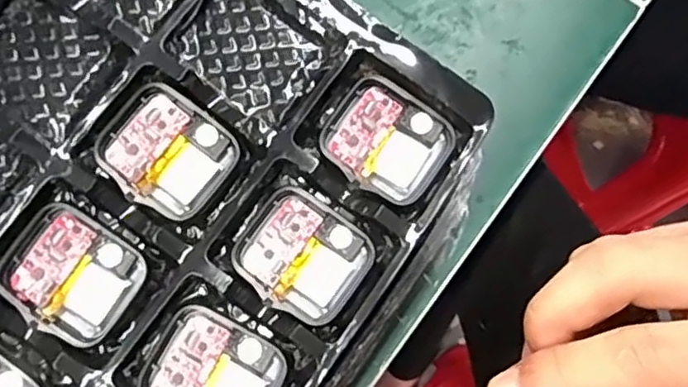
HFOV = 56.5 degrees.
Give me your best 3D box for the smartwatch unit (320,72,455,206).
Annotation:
[{"bbox_3d":[0.016,-0.019,0.231,0.042,0.010,0.036,37,78,6],"label":"smartwatch unit"}]

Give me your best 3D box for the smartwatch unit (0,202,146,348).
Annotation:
[{"bbox_3d":[-0.093,0.026,0.215,0.043,0.010,0.036,32,78,5],"label":"smartwatch unit"}]

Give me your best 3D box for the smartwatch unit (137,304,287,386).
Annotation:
[{"bbox_3d":[-0.044,0.061,0.213,0.041,0.009,0.037,27,77,4],"label":"smartwatch unit"}]

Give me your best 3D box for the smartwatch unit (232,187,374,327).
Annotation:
[{"bbox_3d":[-0.014,0.022,0.222,0.043,0.007,0.037,35,78,6],"label":"smartwatch unit"}]

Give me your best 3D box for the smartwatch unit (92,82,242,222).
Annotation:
[{"bbox_3d":[-0.062,-0.015,0.223,0.041,0.010,0.036,38,78,6],"label":"smartwatch unit"}]

